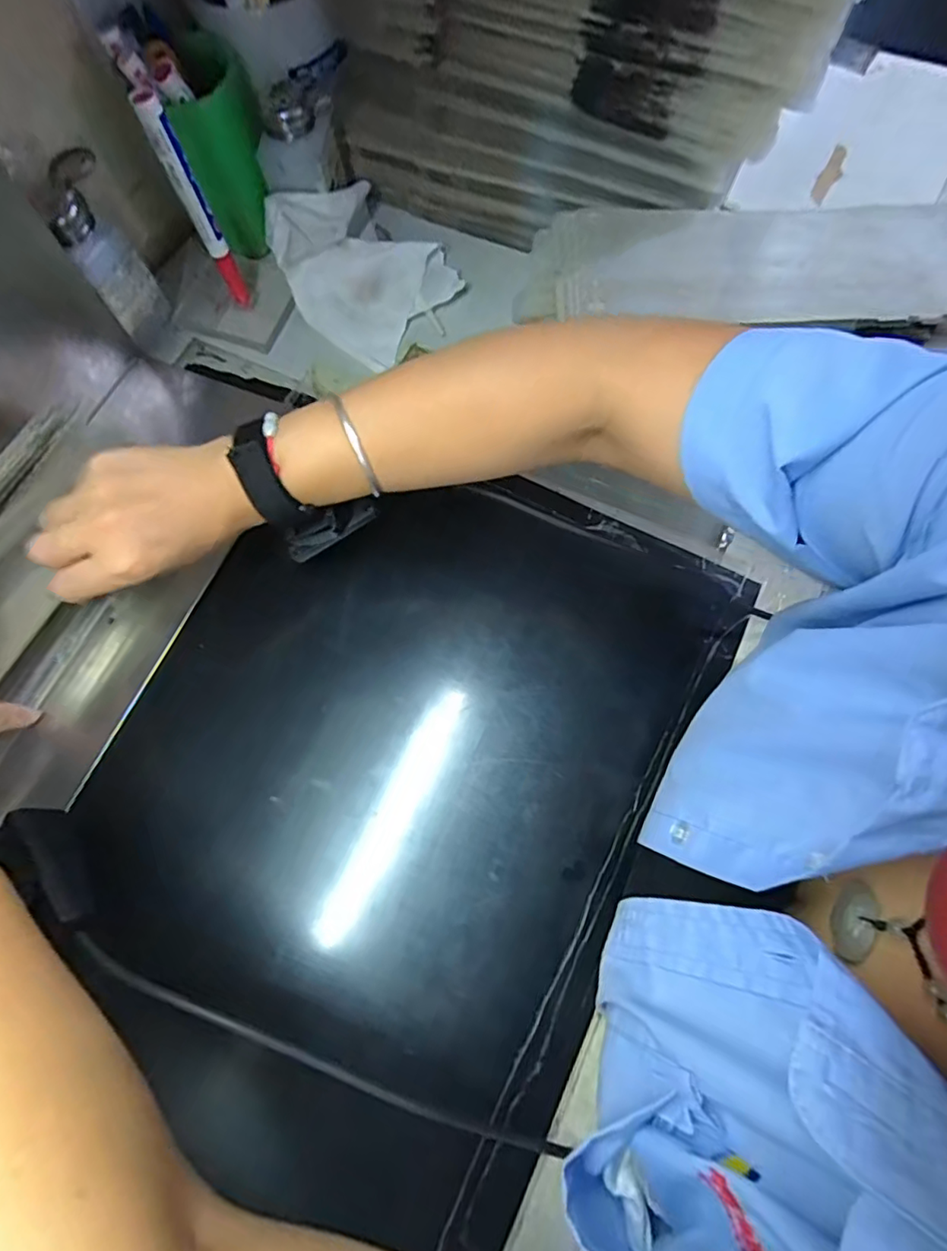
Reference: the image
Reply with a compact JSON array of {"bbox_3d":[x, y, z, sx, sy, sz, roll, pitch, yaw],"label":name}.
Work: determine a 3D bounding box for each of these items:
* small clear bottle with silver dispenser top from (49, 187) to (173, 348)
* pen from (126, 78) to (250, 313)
[{"bbox_3d":[-0.283,-0.280,0.440,0.045,0.101,0.045,-31,74,-8],"label":"small clear bottle with silver dispenser top"},{"bbox_3d":[-0.203,-0.306,0.410,0.018,0.150,0.017,-26,73,-7],"label":"pen"}]

